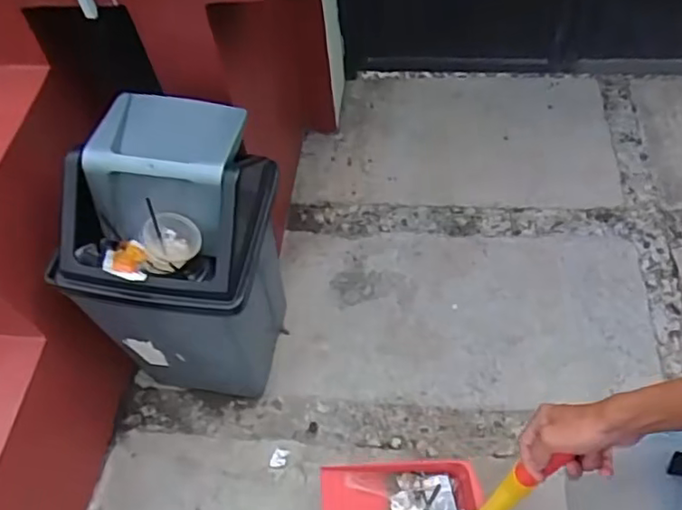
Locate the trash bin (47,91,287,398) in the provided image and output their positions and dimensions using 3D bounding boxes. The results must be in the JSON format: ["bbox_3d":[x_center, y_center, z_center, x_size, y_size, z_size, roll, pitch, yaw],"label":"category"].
[{"bbox_3d":[-0.289,0.034,1.214,0.309,0.644,0.323,5,56,9],"label":"trash bin"}]

